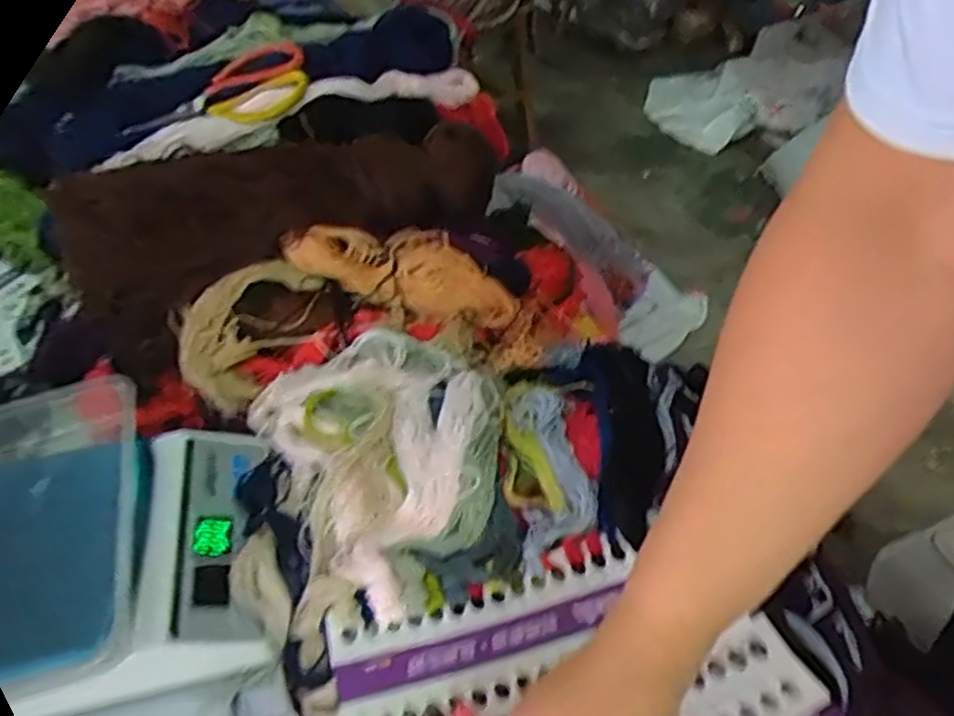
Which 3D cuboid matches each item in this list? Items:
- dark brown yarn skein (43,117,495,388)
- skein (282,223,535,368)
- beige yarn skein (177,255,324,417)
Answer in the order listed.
[{"bbox_3d":[-0.183,-0.131,0.691,0.397,0.138,0.132,-21,45,-14],"label":"dark brown yarn skein"},{"bbox_3d":[-0.048,-0.068,0.676,0.251,0.046,0.087,21,50,-11],"label":"skein"},{"bbox_3d":[-0.201,-0.026,0.660,0.092,0.083,0.131,29,56,32],"label":"beige yarn skein"}]

